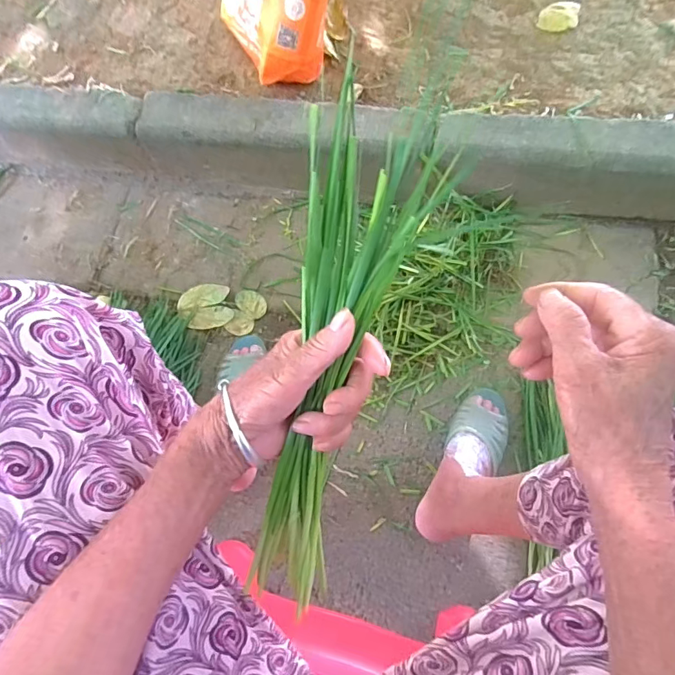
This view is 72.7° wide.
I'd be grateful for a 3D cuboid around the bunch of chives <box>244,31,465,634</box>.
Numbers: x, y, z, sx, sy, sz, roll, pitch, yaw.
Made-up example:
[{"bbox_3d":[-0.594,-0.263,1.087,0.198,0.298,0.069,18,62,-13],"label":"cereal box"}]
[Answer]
[{"bbox_3d":[-0.001,0.013,0.303,0.086,0.032,0.335,13,99,6],"label":"bunch of chives"}]

